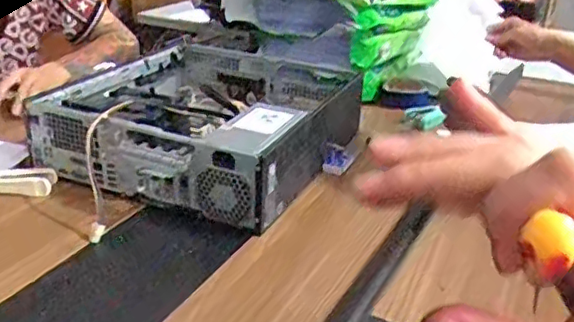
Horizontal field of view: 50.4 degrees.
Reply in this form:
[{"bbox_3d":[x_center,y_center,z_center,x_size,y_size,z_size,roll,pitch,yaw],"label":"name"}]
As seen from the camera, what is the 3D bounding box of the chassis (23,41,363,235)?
[{"bbox_3d":[-0.106,-0.066,0.909,0.361,0.102,0.446,13,26,19],"label":"chassis"}]

